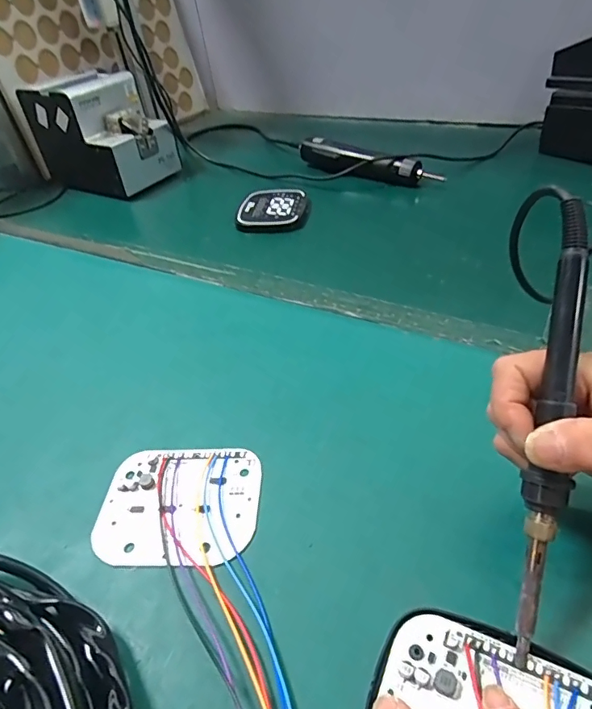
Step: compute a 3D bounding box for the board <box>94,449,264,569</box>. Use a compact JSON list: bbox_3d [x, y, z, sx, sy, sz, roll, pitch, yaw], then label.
[{"bbox_3d":[-0.076,0.095,0.306,0.102,0.004,0.083,-2,41,6],"label":"board"}]

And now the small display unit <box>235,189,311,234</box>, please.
[{"bbox_3d":[-0.029,-0.193,0.627,0.091,0.015,0.107,-1,41,7],"label":"small display unit"}]

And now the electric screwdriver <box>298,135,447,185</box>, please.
[{"bbox_3d":[0.102,-0.287,0.692,0.232,0.039,0.031,24,50,31],"label":"electric screwdriver"}]

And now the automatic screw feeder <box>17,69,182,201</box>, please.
[{"bbox_3d":[-0.305,-0.348,0.744,0.196,0.143,0.127,18,48,26],"label":"automatic screw feeder"}]

